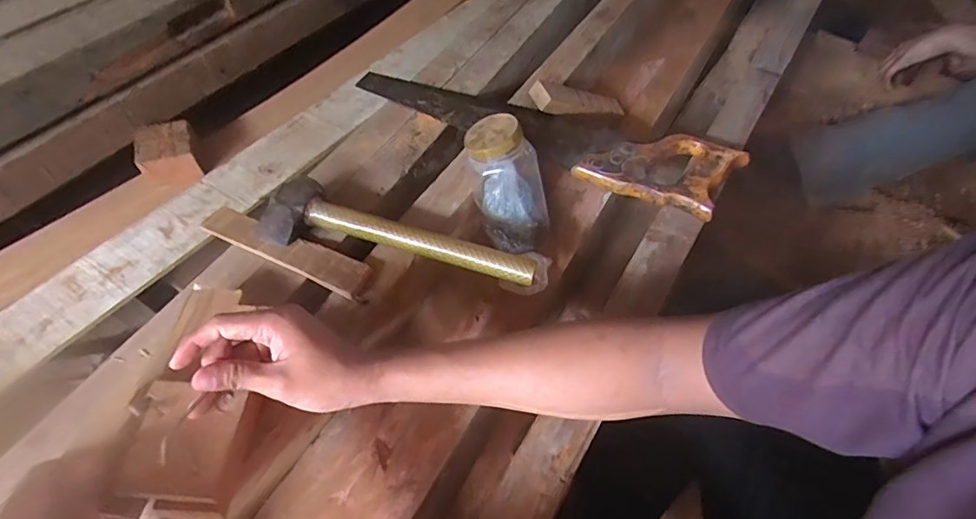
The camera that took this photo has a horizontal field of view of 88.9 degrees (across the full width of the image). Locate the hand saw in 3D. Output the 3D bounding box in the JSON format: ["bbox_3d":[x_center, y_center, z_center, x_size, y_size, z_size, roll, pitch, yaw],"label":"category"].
[{"bbox_3d":[0.054,-0.176,0.656,0.509,0.033,0.112,21,55,14],"label":"hand saw"}]

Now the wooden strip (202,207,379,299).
[{"bbox_3d":[-0.221,-0.013,0.539,0.205,0.015,0.040,21,60,16],"label":"wooden strip"}]

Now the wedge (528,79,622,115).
[{"bbox_3d":[0.133,-0.225,0.707,0.169,0.033,0.034,-4,49,-33],"label":"wedge"}]

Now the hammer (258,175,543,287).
[{"bbox_3d":[-0.097,-0.026,0.538,0.298,0.044,0.075,11,53,7],"label":"hammer"}]

